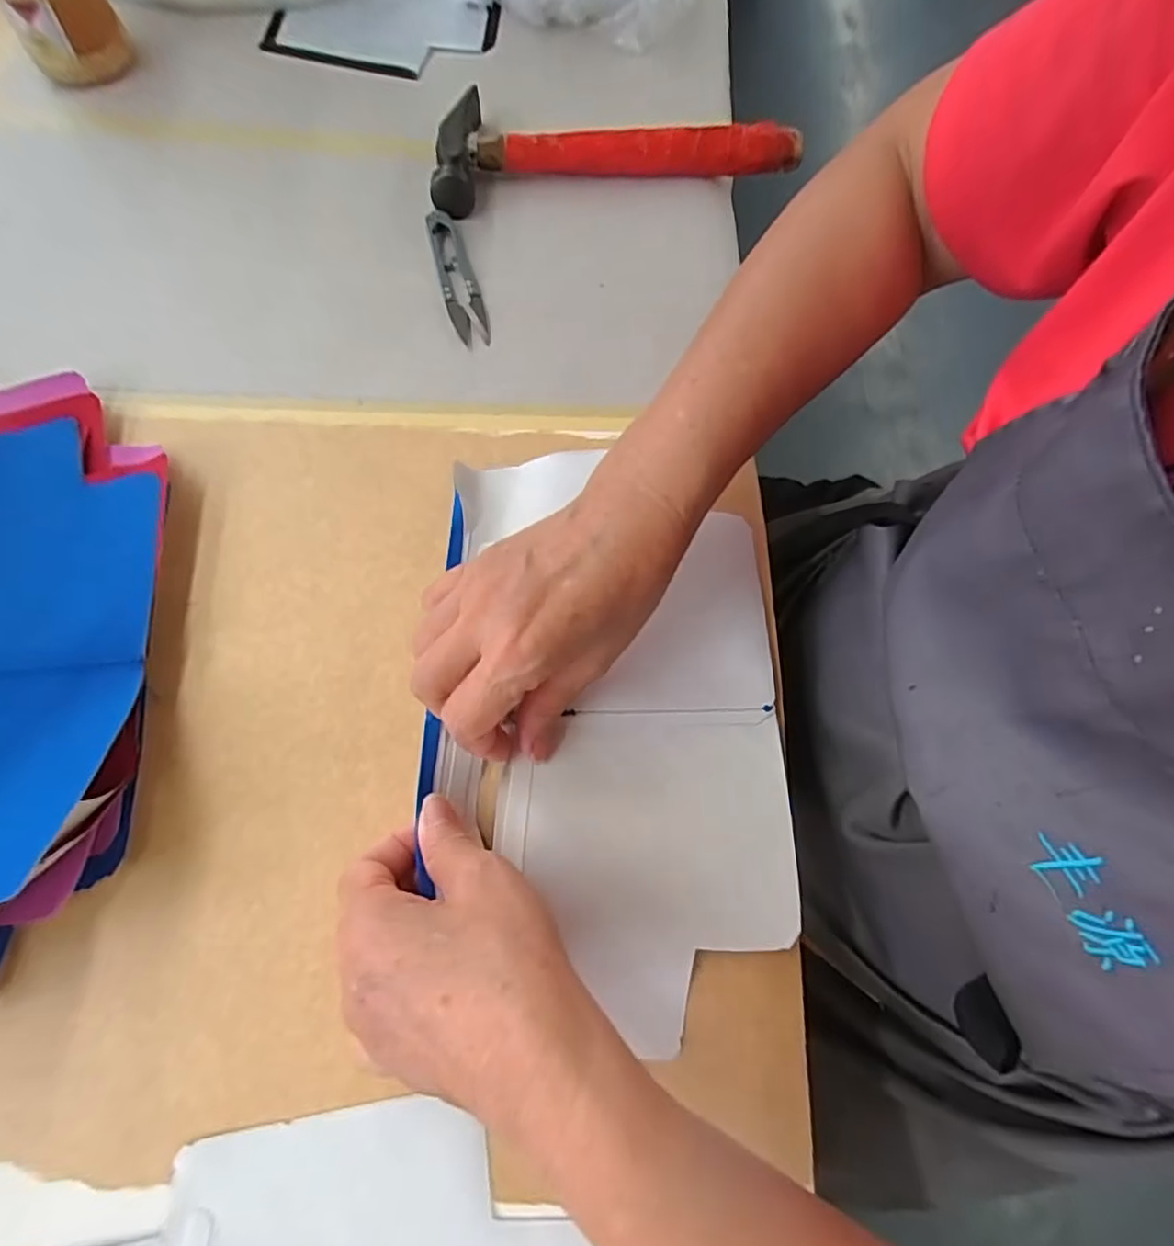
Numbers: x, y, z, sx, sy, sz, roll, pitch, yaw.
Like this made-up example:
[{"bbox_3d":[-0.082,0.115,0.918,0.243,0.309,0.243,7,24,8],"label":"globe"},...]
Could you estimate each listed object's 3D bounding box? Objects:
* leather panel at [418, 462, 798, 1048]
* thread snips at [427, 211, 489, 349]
[{"bbox_3d":[0.010,0.039,0.303,0.166,0.013,0.276,2,71,-1],"label":"leather panel"},{"bbox_3d":[-0.083,-0.219,0.393,0.023,0.011,0.102,-16,73,-7],"label":"thread snips"}]

